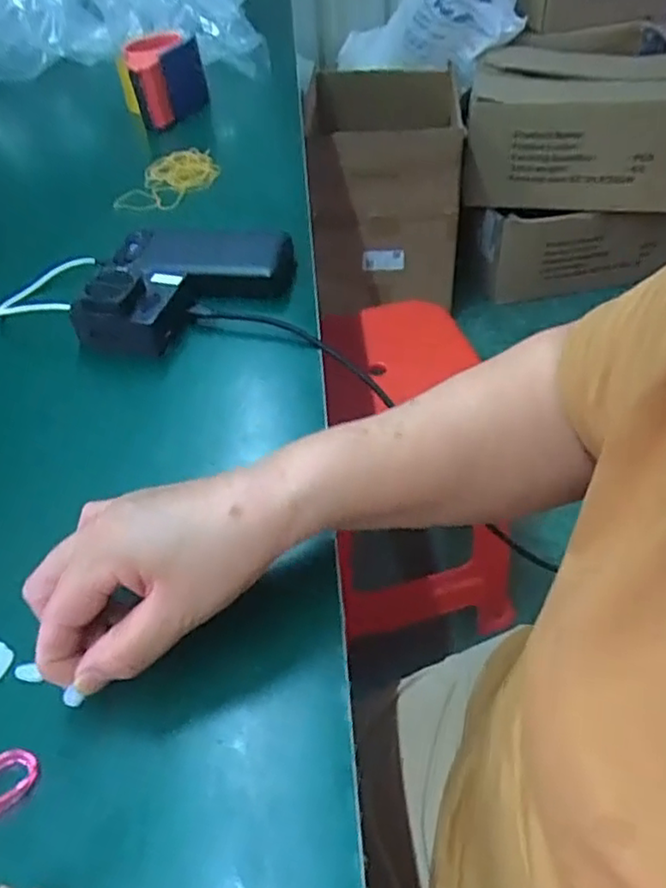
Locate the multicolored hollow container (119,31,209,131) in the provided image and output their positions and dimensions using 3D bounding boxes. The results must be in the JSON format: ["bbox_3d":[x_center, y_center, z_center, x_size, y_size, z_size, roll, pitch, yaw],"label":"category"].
[{"bbox_3d":[-0.216,-0.470,0.852,0.101,0.073,0.131,-13,47,-5],"label":"multicolored hollow container"}]

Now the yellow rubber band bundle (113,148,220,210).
[{"bbox_3d":[-0.176,-0.294,0.733,0.099,0.016,0.119,1,48,5],"label":"yellow rubber band bundle"}]

